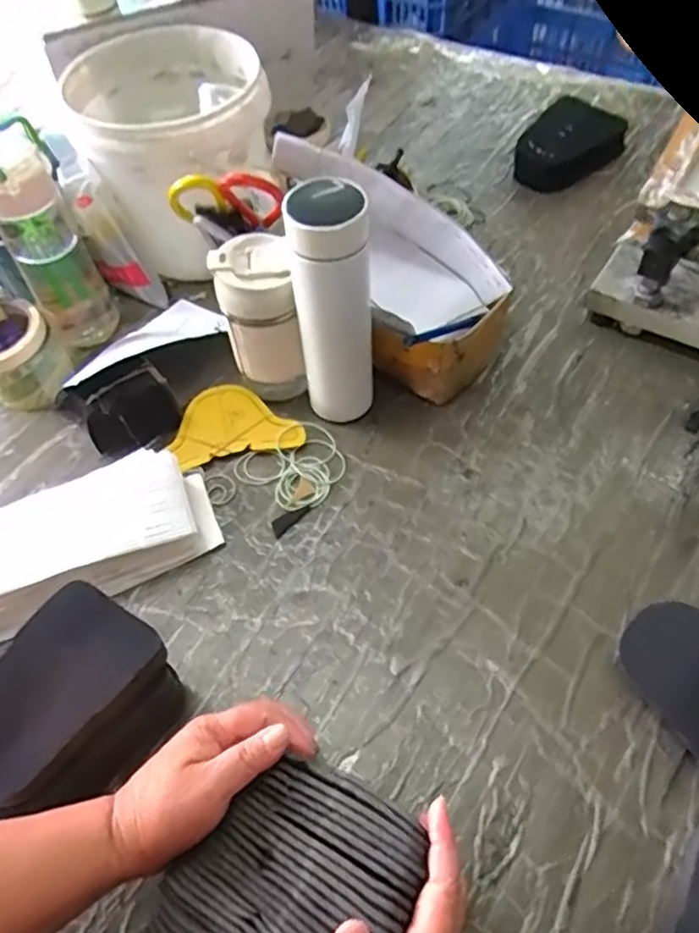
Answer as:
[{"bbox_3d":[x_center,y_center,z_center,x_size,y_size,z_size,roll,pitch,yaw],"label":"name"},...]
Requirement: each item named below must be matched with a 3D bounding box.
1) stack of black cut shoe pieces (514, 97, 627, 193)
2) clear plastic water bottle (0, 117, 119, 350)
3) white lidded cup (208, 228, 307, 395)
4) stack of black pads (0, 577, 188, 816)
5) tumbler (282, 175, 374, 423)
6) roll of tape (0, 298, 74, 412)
[{"bbox_3d":[0.290,-0.426,0.844,0.110,0.052,0.147,32,64,21],"label":"stack of black cut shoe pieces"},{"bbox_3d":[-0.310,-0.223,0.659,0.074,0.226,0.077,-27,60,-14],"label":"clear plastic water bottle"},{"bbox_3d":[-0.081,-0.144,0.610,0.070,0.151,0.068,-2,57,2],"label":"white lidded cup"},{"bbox_3d":[-0.194,0.176,0.454,0.110,0.085,0.140,28,63,20],"label":"stack of black pads"},{"bbox_3d":[-0.014,-0.134,0.560,0.062,0.232,0.064,-2,57,2],"label":"tumbler"},{"bbox_3d":[-0.349,-0.115,0.660,0.093,0.076,0.093,-2,57,2],"label":"roll of tape"}]

